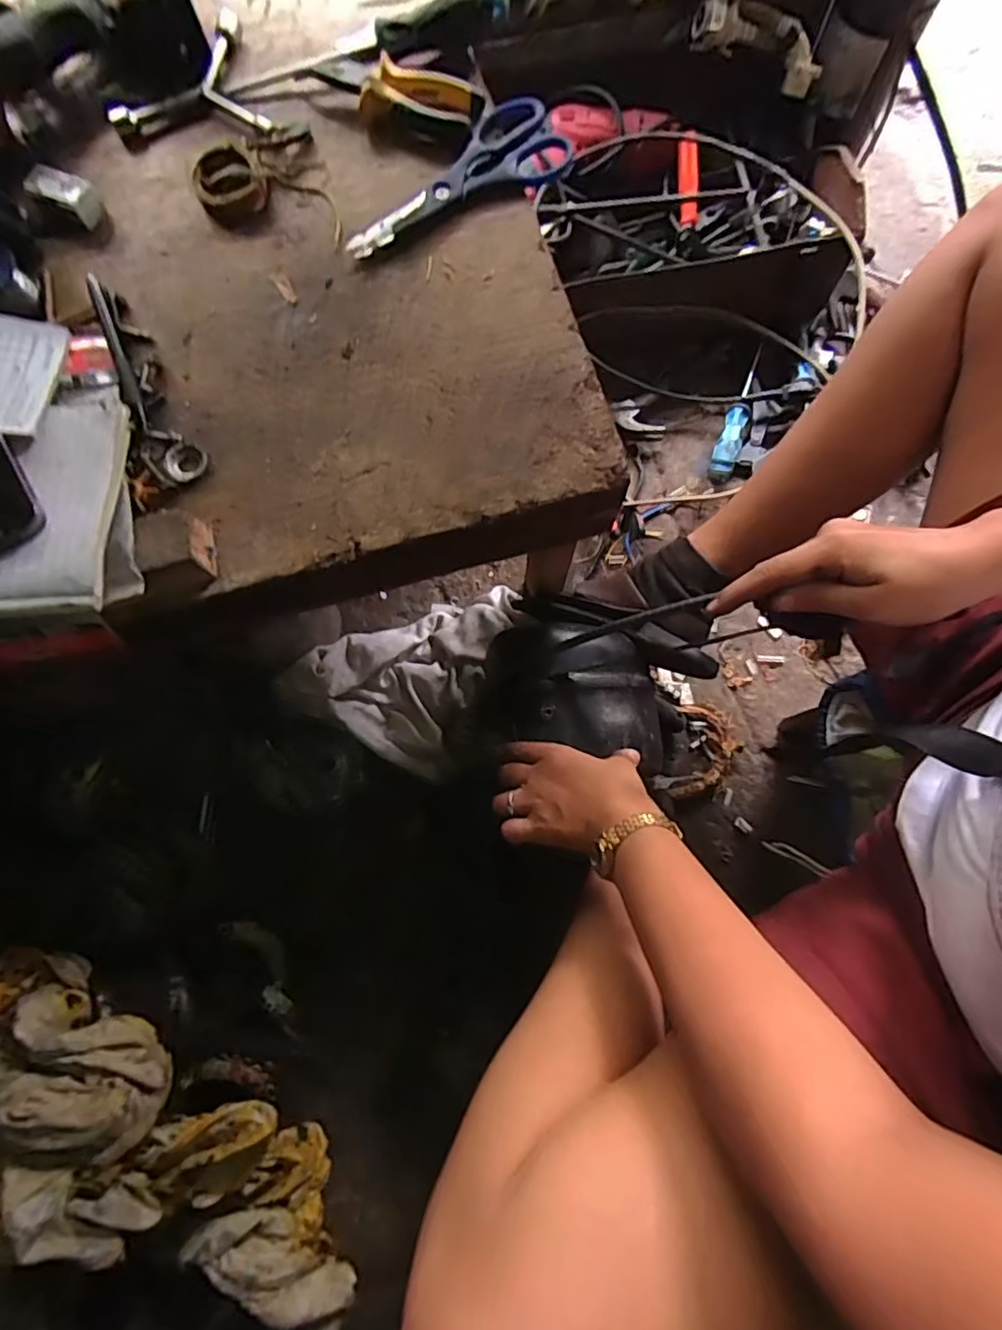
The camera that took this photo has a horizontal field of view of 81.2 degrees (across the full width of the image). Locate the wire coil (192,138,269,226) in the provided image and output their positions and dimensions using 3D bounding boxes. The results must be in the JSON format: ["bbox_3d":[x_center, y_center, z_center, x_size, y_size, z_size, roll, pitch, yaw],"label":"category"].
[{"bbox_3d":[-0.218,-0.389,0.473,0.054,0.017,0.060,-21,79,-5],"label":"wire coil"}]

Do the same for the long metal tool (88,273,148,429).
[{"bbox_3d":[-0.284,-0.233,0.435,0.012,0.013,0.132,-23,79,-5],"label":"long metal tool"}]

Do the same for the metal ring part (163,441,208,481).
[{"bbox_3d":[-0.227,-0.146,0.419,0.031,0.004,0.030,0,78,0],"label":"metal ring part"}]

